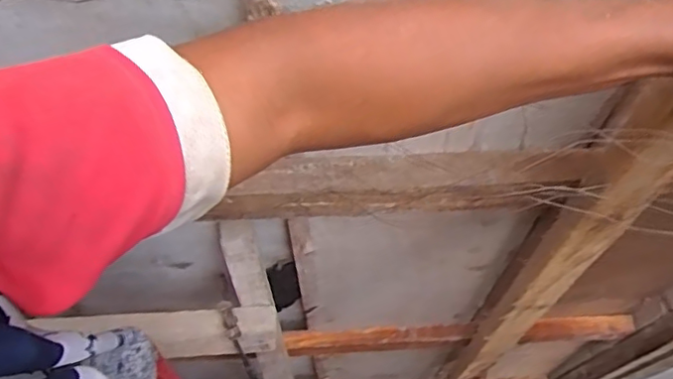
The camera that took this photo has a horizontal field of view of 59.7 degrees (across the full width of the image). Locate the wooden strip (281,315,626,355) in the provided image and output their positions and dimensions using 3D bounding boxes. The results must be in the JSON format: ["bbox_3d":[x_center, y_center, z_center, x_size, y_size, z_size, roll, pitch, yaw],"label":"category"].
[{"bbox_3d":[0.226,0.268,1.095,0.636,0.041,0.035,-3,63,-1],"label":"wooden strip"}]

